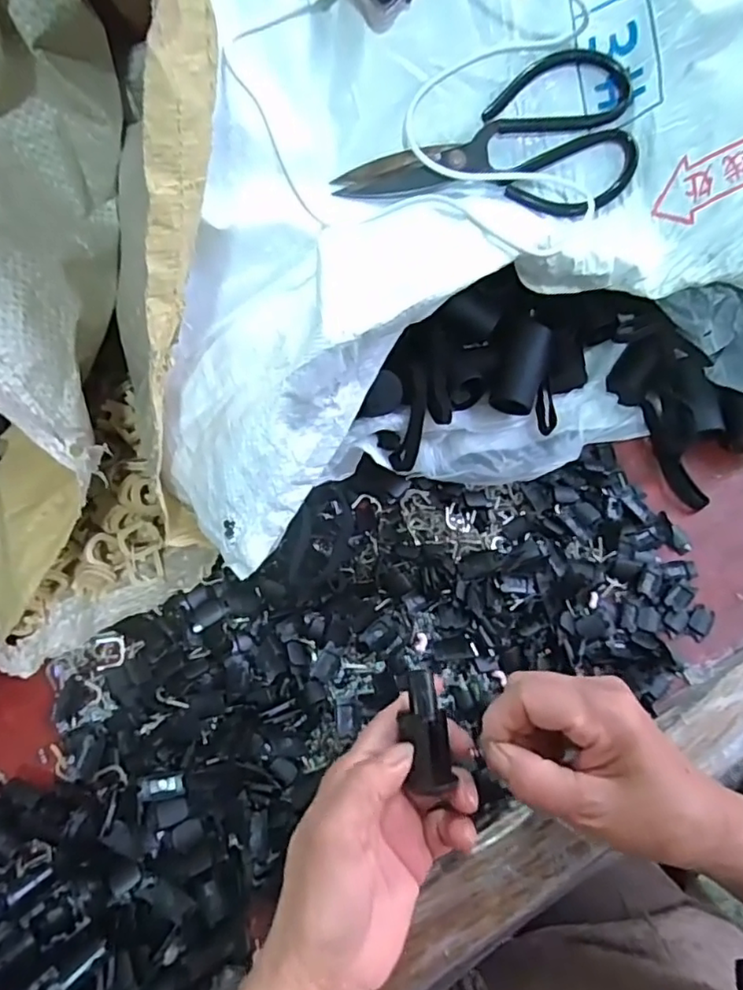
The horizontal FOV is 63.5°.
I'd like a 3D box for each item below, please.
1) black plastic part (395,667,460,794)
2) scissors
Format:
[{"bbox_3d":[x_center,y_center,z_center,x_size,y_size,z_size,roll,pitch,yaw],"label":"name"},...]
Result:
[{"bbox_3d":[0.026,0.111,0.283,0.022,0.014,0.052,-4,72,-4],"label":"black plastic part"},{"bbox_3d":[0.080,-0.227,0.412,0.199,0.018,0.096,-18,103,3],"label":"scissors"}]

